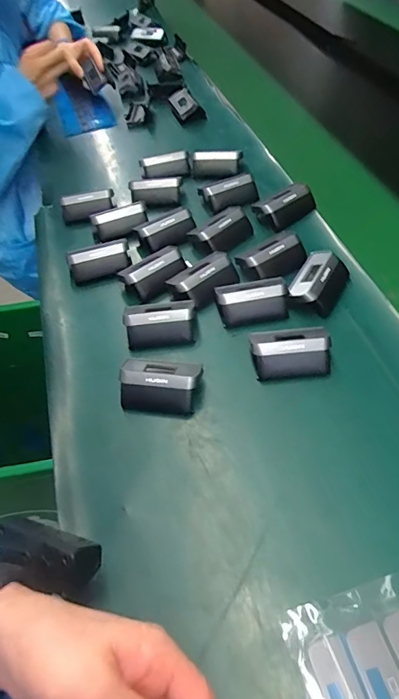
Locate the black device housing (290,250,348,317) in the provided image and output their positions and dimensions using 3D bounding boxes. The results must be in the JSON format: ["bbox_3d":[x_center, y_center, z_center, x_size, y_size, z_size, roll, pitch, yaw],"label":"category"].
[{"bbox_3d":[0.126,-0.069,0.476,0.048,0.031,0.071,20,55,20],"label":"black device housing"}]

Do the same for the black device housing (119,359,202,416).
[{"bbox_3d":[-0.037,0.033,0.414,0.070,0.026,0.043,5,51,8],"label":"black device housing"}]

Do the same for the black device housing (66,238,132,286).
[{"bbox_3d":[-0.118,-0.105,0.534,0.070,0.033,0.031,-15,51,-7],"label":"black device housing"}]

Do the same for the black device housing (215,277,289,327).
[{"bbox_3d":[0.055,-0.051,0.473,0.070,0.031,0.043,-5,51,1],"label":"black device housing"}]

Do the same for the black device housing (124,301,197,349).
[{"bbox_3d":[-0.041,-0.028,0.463,0.068,0.029,0.041,-3,51,2],"label":"black device housing"}]

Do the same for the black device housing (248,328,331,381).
[{"bbox_3d":[0.086,0.002,0.427,0.070,0.031,0.047,-4,51,2],"label":"black device housing"}]

